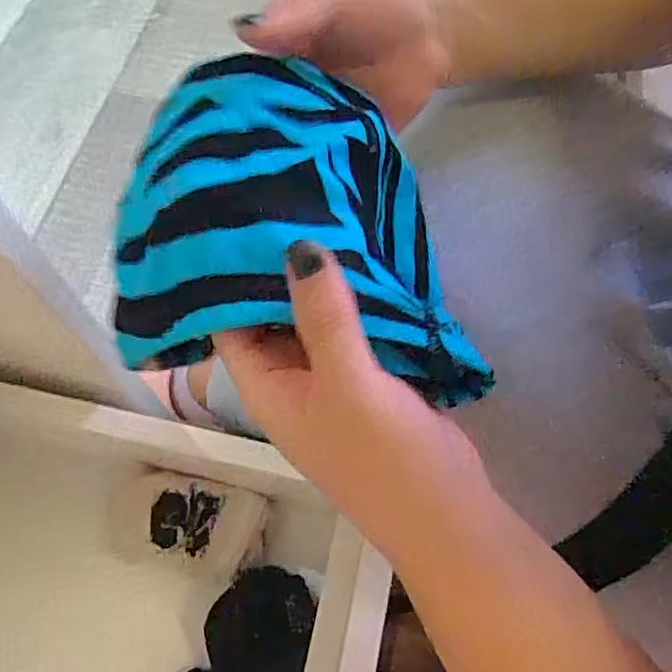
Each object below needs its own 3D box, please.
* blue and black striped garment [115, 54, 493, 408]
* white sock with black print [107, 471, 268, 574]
[{"bbox_3d":[-0.015,-0.045,0.229,0.136,0.045,0.129,7,65,3],"label":"blue and black striped garment"},{"bbox_3d":[-0.121,0.139,0.457,0.116,0.043,0.062,10,65,5],"label":"white sock with black print"}]

